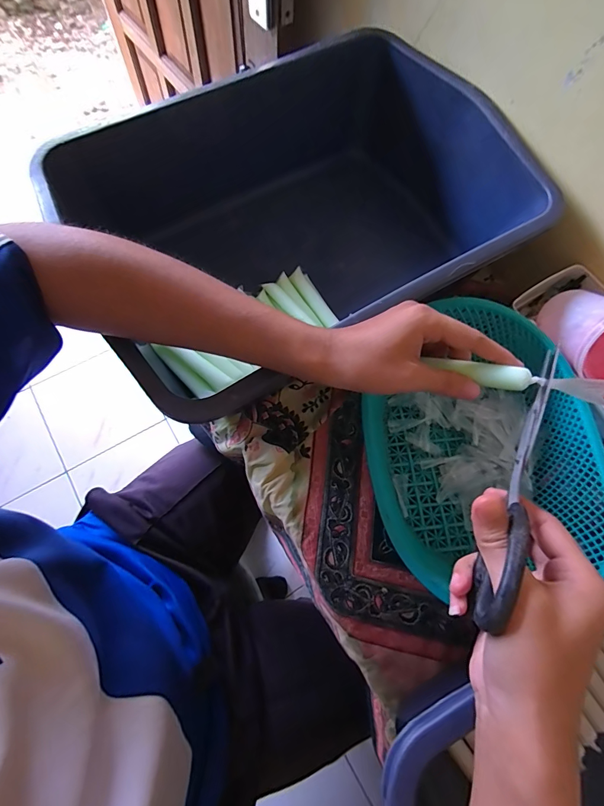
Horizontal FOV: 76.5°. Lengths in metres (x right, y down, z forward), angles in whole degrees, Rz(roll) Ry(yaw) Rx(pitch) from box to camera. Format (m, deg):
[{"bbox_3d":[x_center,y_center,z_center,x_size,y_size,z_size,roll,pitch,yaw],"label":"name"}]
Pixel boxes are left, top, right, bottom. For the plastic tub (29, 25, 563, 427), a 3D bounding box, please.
[{"bbox_3d":[0.003,-0.221,0.470,0.487,0.158,0.354,-31,74,-13],"label":"plastic tub"}]

